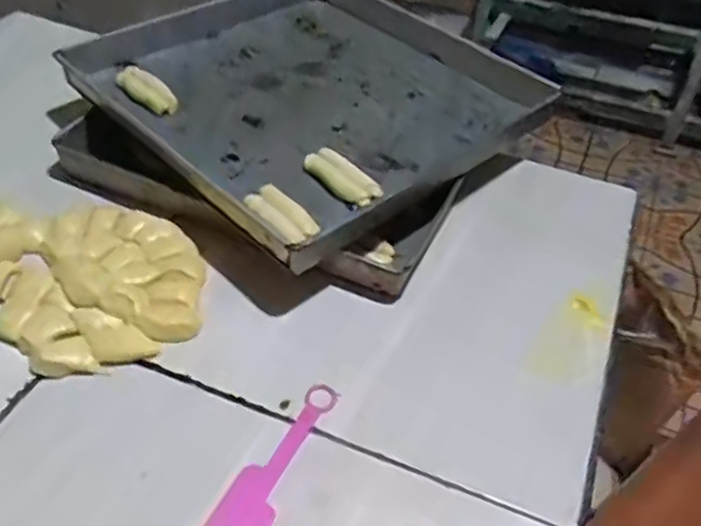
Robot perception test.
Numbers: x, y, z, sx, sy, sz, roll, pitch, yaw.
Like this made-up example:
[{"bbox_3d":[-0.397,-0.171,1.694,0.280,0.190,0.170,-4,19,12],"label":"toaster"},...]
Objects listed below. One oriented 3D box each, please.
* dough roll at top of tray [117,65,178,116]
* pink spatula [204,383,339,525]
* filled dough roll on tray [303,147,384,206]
[{"bbox_3d":[-0.252,-0.218,0.855,0.089,0.029,0.027,32,51,27],"label":"dough roll at top of tray"},{"bbox_3d":[-0.066,0.173,0.576,0.046,0.011,0.182,20,47,17],"label":"pink spatula"},{"bbox_3d":[-0.009,-0.094,0.766,0.039,0.024,0.100,-25,50,-26],"label":"filled dough roll on tray"}]

